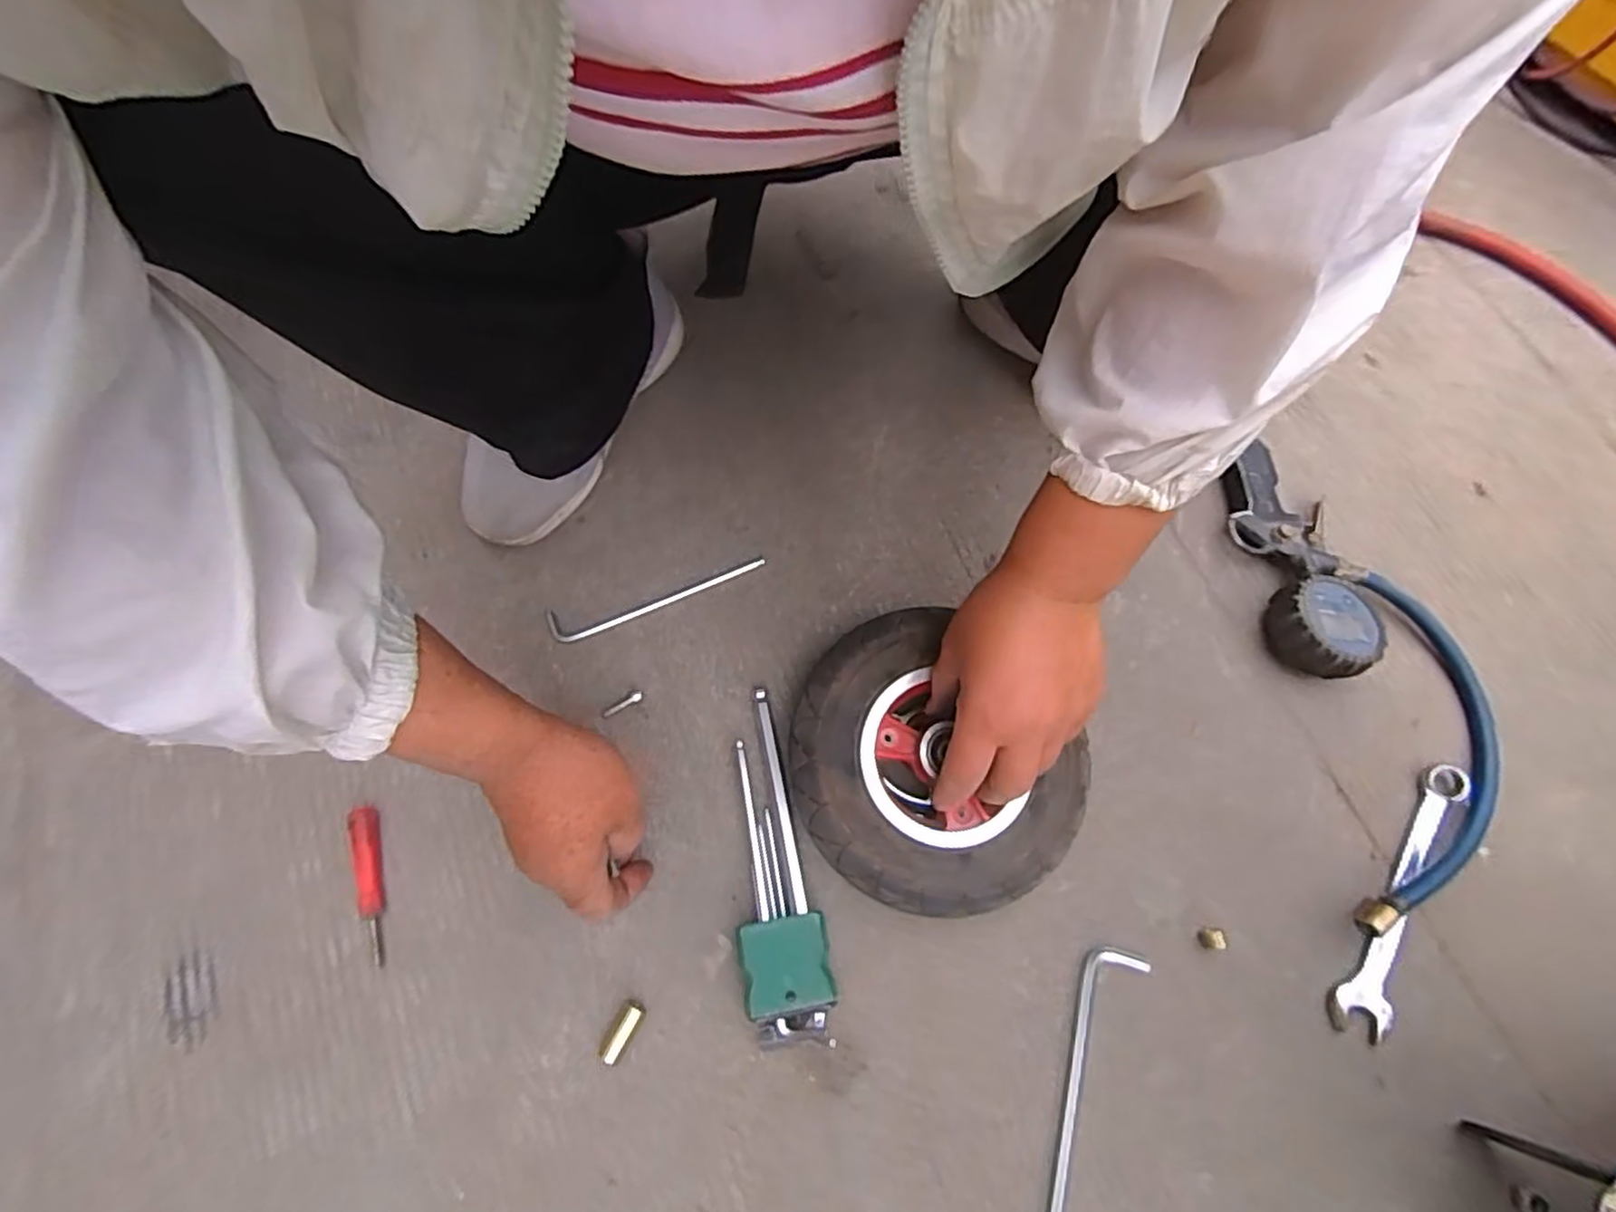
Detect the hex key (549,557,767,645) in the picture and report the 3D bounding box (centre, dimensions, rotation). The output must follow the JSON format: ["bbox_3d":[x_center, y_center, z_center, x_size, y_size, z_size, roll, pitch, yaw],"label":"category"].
[{"bbox_3d":[-0.106,-0.006,0.502,0.156,0.004,0.025,-17,71,-9],"label":"hex key"}]

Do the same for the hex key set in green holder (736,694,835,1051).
[{"bbox_3d":[-0.025,0.155,0.433,0.048,0.029,0.200,-9,70,-6],"label":"hex key set in green holder"}]

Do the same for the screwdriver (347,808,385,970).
[{"bbox_3d":[-0.265,0.168,0.423,0.016,0.015,0.091,-16,71,-8],"label":"screwdriver"}]

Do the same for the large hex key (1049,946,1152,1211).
[{"bbox_3d":[0.156,0.290,0.396,0.032,0.013,0.186,21,70,5],"label":"large hex key"}]

